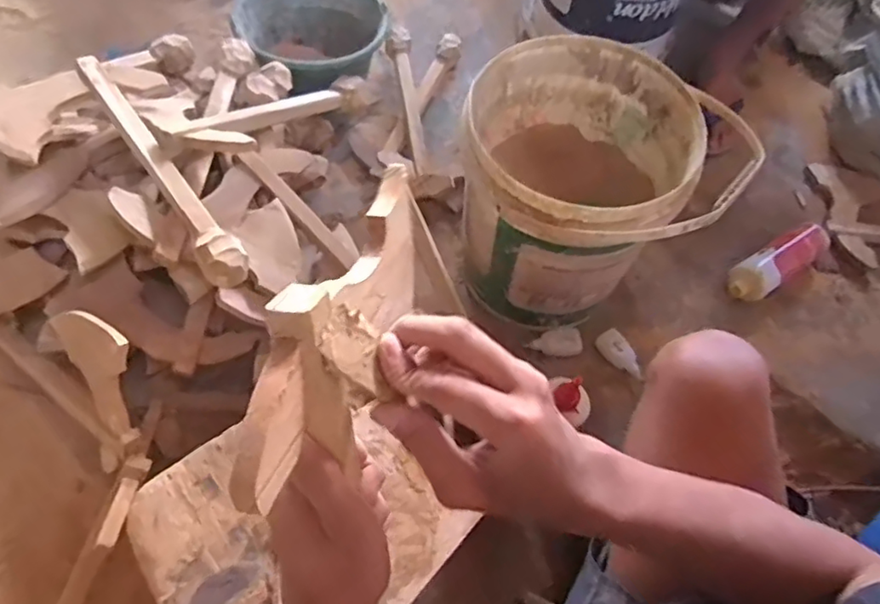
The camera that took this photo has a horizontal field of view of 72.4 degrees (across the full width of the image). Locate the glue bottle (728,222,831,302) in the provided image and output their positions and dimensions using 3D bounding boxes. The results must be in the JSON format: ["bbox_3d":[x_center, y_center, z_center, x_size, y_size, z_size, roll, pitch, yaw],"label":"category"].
[{"bbox_3d":[0.565,-0.066,1.014,0.190,0.076,0.066,-29,65,-19],"label":"glue bottle"}]

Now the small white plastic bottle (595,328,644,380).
[{"bbox_3d":[0.288,0.083,0.949,0.033,0.032,0.087,-28,65,-18],"label":"small white plastic bottle"}]

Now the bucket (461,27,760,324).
[{"bbox_3d":[0.188,-0.137,0.870,0.350,0.316,0.295,34,63,16],"label":"bucket"}]

